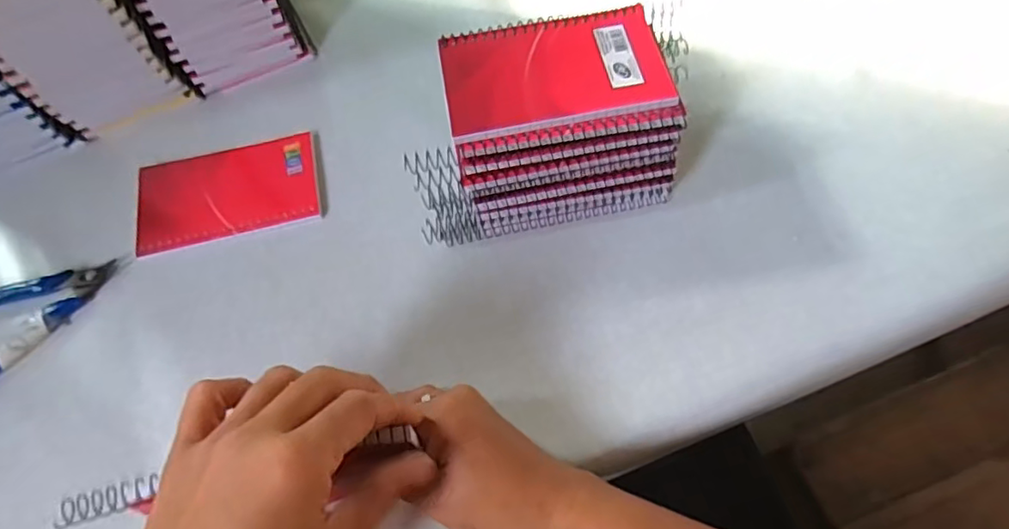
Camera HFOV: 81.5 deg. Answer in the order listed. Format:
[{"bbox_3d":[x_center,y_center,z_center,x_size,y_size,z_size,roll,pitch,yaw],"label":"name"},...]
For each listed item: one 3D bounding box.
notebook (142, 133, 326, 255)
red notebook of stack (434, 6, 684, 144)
[{"bbox_3d":[-0.202,-0.054,0.430,0.131,0.005,0.077,-14,63,-3],"label":"notebook"},{"bbox_3d":[0.029,-0.118,0.349,0.129,0.008,0.082,-10,63,-1],"label":"red notebook of stack"}]

